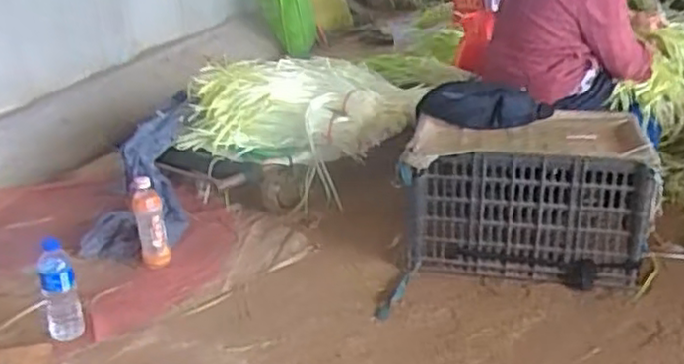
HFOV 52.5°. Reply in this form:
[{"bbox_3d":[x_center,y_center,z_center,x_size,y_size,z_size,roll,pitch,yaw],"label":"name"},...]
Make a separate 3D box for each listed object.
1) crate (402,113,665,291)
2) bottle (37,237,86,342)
[{"bbox_3d":[0.427,0.025,1.615,0.505,0.300,0.296,4,24,15],"label":"crate"},{"bbox_3d":[-0.561,0.212,1.374,0.068,0.196,0.076,-12,25,-21],"label":"bottle"}]

